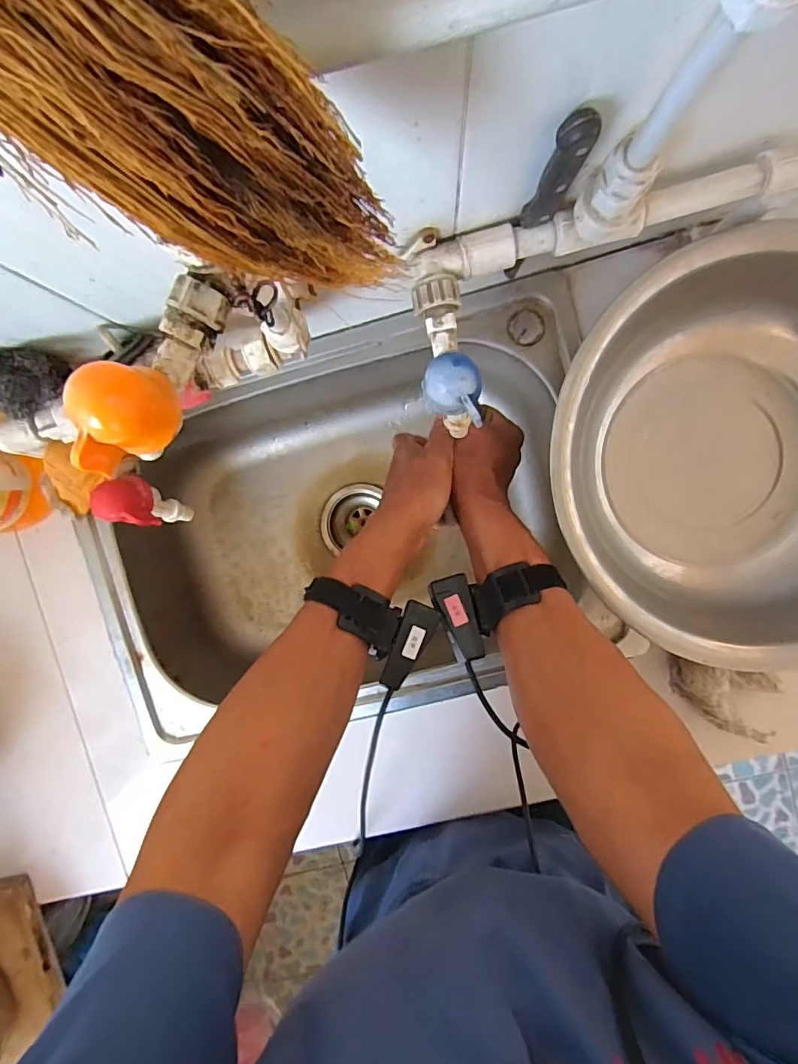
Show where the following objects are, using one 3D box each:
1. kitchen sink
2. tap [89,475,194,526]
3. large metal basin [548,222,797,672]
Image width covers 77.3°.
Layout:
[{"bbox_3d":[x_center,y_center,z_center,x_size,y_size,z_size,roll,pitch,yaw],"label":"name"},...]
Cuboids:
[{"bbox_3d":[-0.055,-0.017,0.590,0.540,0.169,0.348,-15,94,6],"label":"kitchen sink"},{"bbox_3d":[-0.230,-0.026,0.453,0.048,0.083,0.044,16,96,3],"label":"tap"},{"bbox_3d":[0.296,-0.064,0.438,0.326,0.100,0.325,0,95,4],"label":"large metal basin"}]

